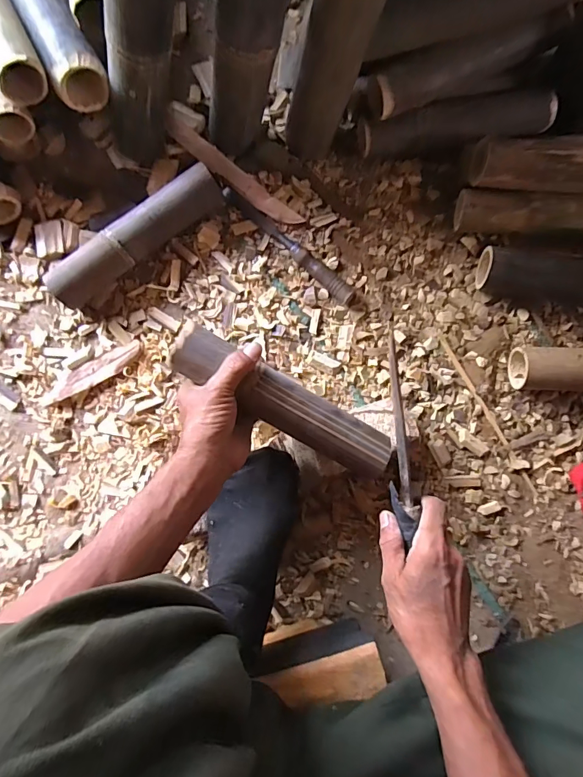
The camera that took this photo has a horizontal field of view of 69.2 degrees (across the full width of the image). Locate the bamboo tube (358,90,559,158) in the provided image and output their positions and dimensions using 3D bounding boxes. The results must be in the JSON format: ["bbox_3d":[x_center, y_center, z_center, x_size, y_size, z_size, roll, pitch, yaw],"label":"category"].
[{"bbox_3d":[0.228,-0.368,0.595,0.264,0.062,0.055,-7,85,0],"label":"bamboo tube"}]

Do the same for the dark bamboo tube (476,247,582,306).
[{"bbox_3d":[0.415,-0.152,0.569,0.308,0.063,0.074,8,85,2],"label":"dark bamboo tube"}]

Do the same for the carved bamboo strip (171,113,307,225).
[{"bbox_3d":[-0.087,-0.314,0.614,0.242,0.019,0.033,41,86,4],"label":"carved bamboo strip"}]

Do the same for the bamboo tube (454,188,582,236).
[{"bbox_3d":[0.366,-0.232,0.577,0.271,0.064,0.059,3,85,1],"label":"bamboo tube"}]

